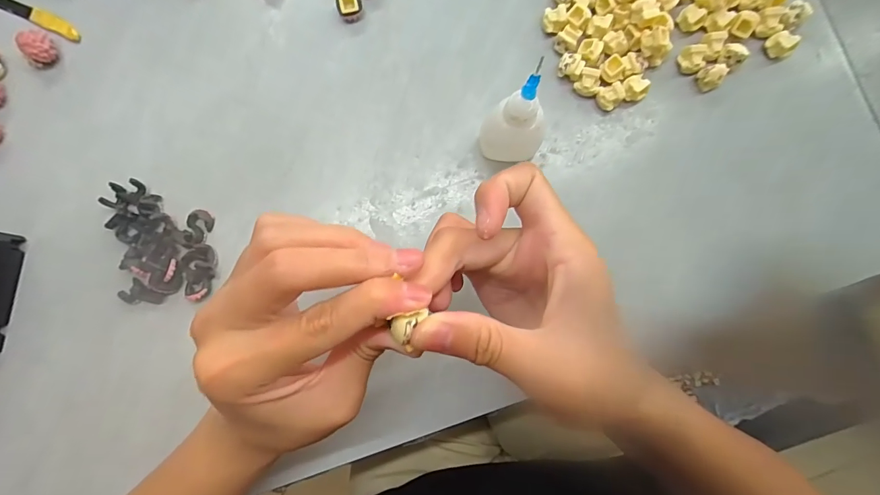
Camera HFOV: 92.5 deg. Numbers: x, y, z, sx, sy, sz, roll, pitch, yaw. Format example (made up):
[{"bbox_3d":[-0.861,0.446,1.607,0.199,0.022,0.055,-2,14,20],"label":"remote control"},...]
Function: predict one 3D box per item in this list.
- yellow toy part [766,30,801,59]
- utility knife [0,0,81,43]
[{"bbox_3d":[0.211,-0.126,0.259,0.012,0.012,0.015,-22,83,1],"label":"yellow toy part"},{"bbox_3d":[-0.279,-0.159,0.286,0.078,0.004,0.011,25,87,5],"label":"utility knife"}]

